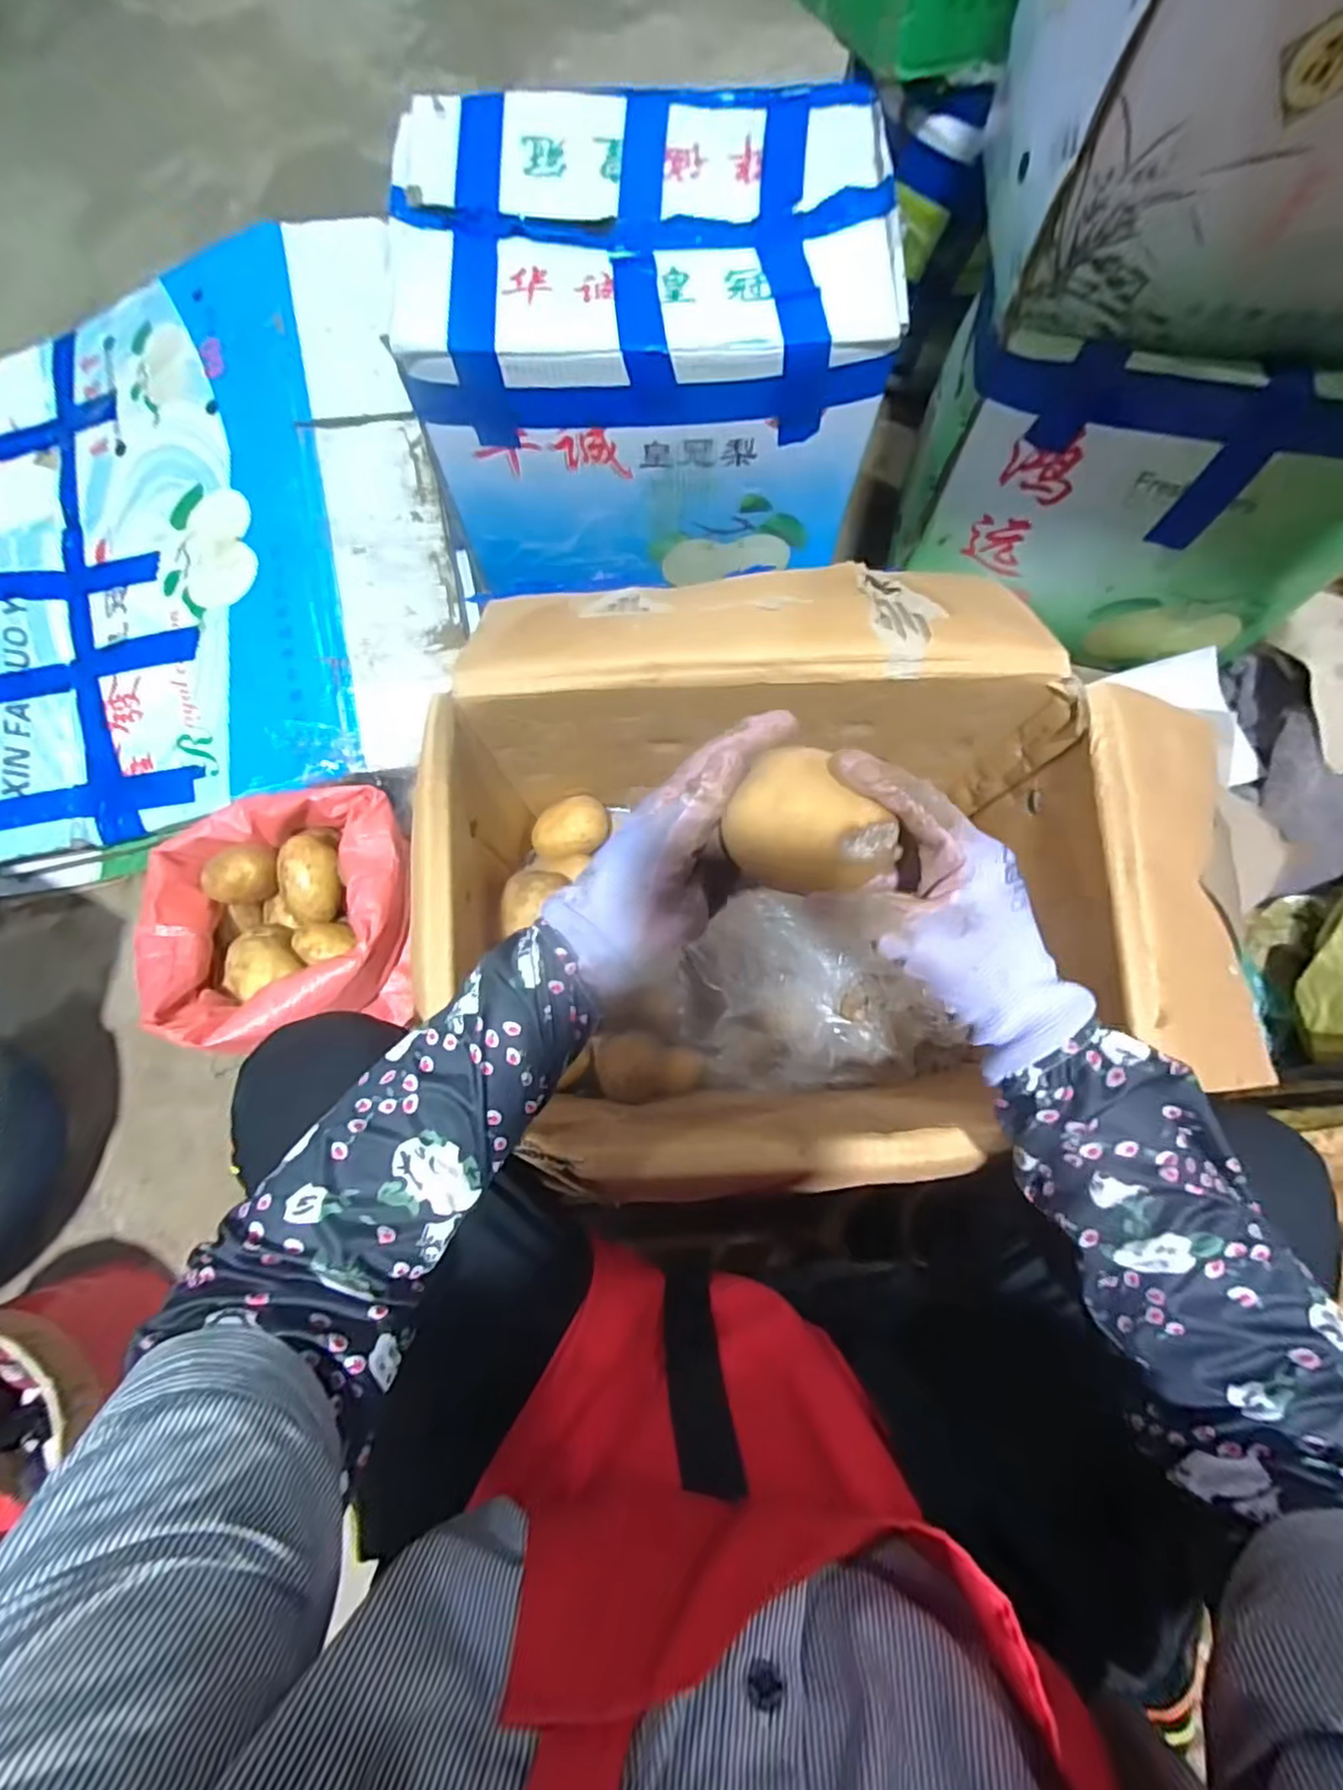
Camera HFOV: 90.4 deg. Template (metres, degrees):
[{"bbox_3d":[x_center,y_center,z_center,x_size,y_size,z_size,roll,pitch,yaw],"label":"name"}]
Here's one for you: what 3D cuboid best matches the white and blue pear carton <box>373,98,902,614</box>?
[{"bbox_3d":[-0.026,-0.576,0.741,0.438,0.307,0.322,-2,78,0],"label":"white and blue pear carton"}]

